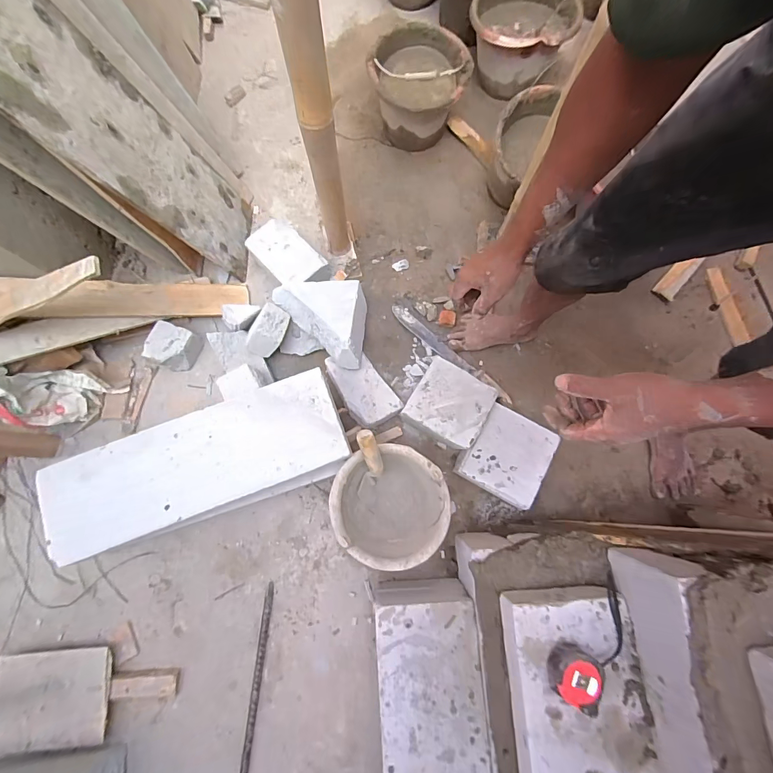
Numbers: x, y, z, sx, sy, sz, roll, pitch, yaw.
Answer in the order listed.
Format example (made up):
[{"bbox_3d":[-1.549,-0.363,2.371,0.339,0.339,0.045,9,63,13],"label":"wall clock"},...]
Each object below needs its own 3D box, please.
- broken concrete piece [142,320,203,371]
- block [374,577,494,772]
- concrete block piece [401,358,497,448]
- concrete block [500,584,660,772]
[{"bbox_3d":[-0.572,-0.104,1.017,0.111,0.084,0.106,20,78,5],"label":"broken concrete piece"},{"bbox_3d":[0.100,0.759,0.754,0.212,0.140,0.638,-4,78,-1],"label":"block"},{"bbox_3d":[0.159,0.049,0.973,0.191,0.101,0.182,30,80,6],"label":"concrete block piece"},{"bbox_3d":[0.334,0.686,0.618,0.212,0.089,0.635,-5,78,-1],"label":"concrete block"}]

